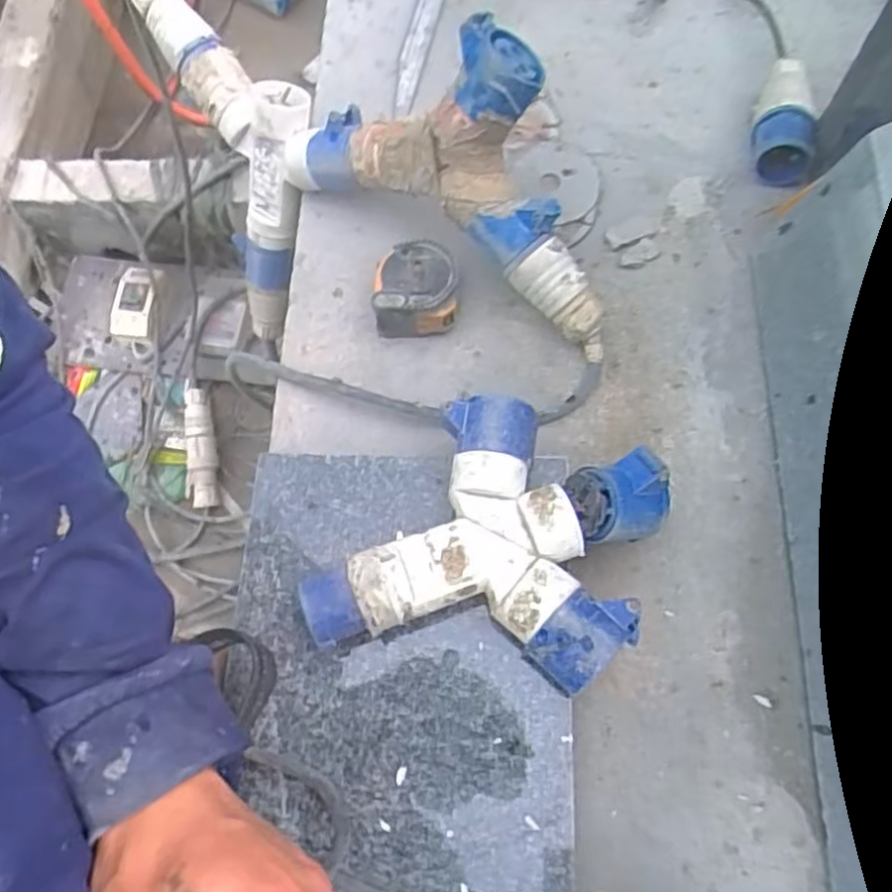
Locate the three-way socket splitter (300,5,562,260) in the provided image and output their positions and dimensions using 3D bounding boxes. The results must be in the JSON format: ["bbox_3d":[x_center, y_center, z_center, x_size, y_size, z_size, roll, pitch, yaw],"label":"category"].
[{"bbox_3d":[-0.012,-0.230,0.543,0.225,0.152,0.083,31,74,14],"label":"three-way socket splitter"}]

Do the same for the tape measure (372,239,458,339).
[{"bbox_3d":[-0.023,-0.124,0.578,0.066,0.043,0.065,1,69,4],"label":"tape measure"}]

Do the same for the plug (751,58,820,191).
[{"bbox_3d":[0.279,-0.269,0.599,0.046,0.046,0.111,10,68,6],"label":"plug"}]

